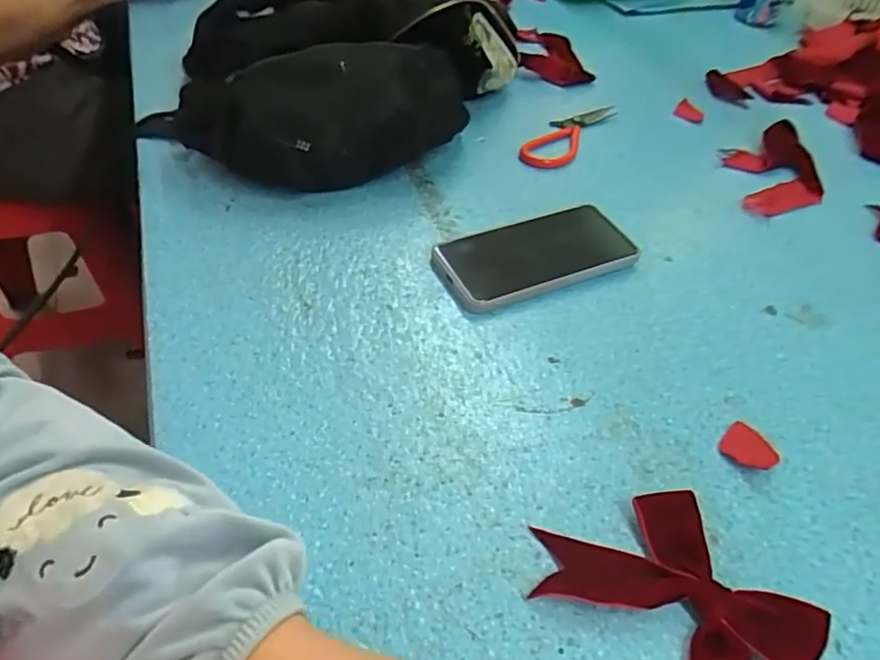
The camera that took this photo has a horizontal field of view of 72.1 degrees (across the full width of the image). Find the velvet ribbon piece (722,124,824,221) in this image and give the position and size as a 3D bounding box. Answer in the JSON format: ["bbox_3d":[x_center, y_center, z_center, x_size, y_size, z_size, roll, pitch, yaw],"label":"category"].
[{"bbox_3d":[0.345,-0.170,0.624,0.093,0.021,0.139,3,48,-3],"label":"velvet ribbon piece"}]

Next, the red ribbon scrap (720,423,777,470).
[{"bbox_3d":[0.202,0.078,0.396,0.030,0.004,0.033,3,48,-3],"label":"red ribbon scrap"}]

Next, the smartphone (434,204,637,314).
[{"bbox_3d":[0.080,-0.065,0.505,0.167,0.015,0.084,-19,52,-21],"label":"smartphone"}]

